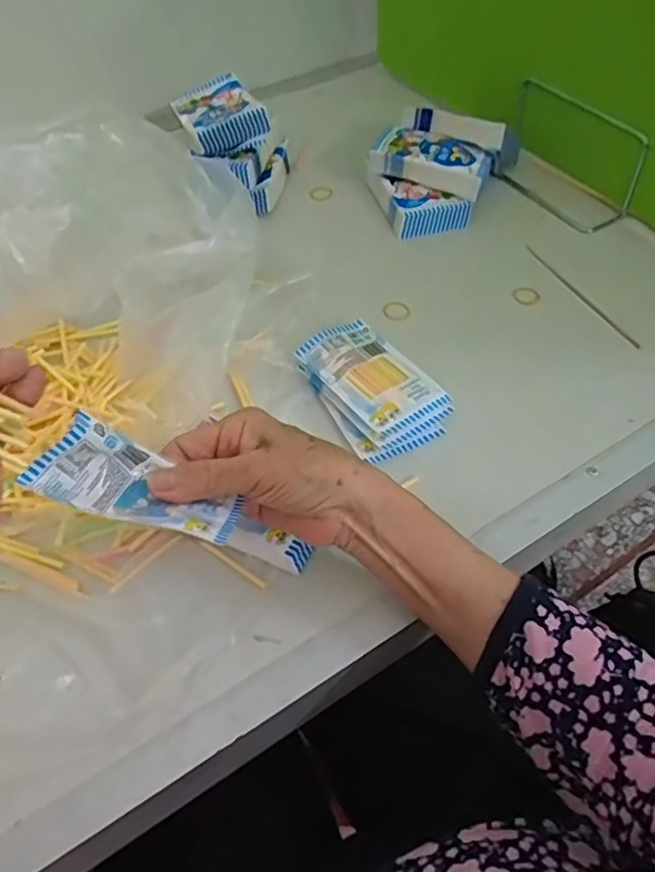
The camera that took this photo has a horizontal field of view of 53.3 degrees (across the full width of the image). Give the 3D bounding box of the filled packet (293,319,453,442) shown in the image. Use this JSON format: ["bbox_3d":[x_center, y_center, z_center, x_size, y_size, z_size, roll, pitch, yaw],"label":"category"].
[{"bbox_3d":[0.032,-0.046,0.476,0.064,0.009,0.105,-28,58,-22],"label":"filled packet"}]

